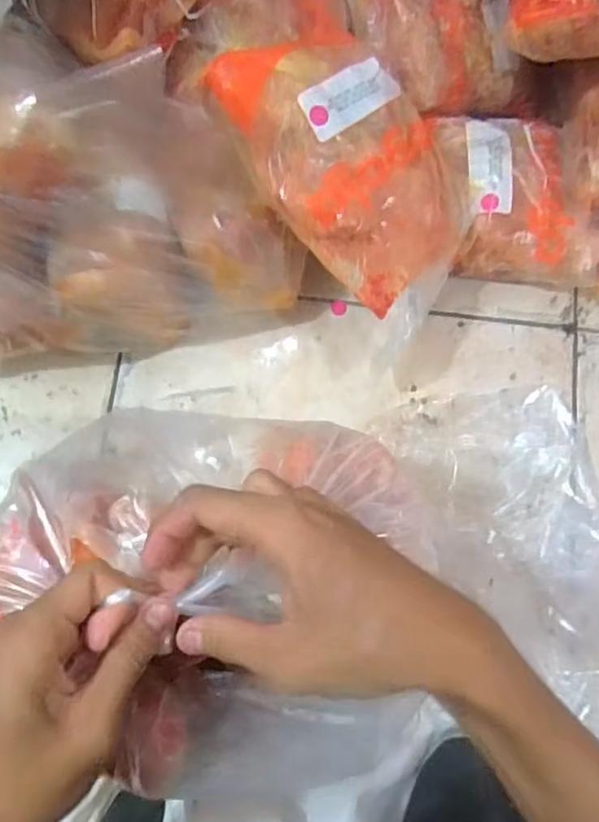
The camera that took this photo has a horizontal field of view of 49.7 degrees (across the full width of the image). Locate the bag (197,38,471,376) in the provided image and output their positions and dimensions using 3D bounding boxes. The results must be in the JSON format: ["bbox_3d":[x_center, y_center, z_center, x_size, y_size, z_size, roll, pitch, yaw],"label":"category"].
[{"bbox_3d":[0.044,-0.182,0.498,0.140,0.070,0.237,-41,103,-6],"label":"bag"}]

